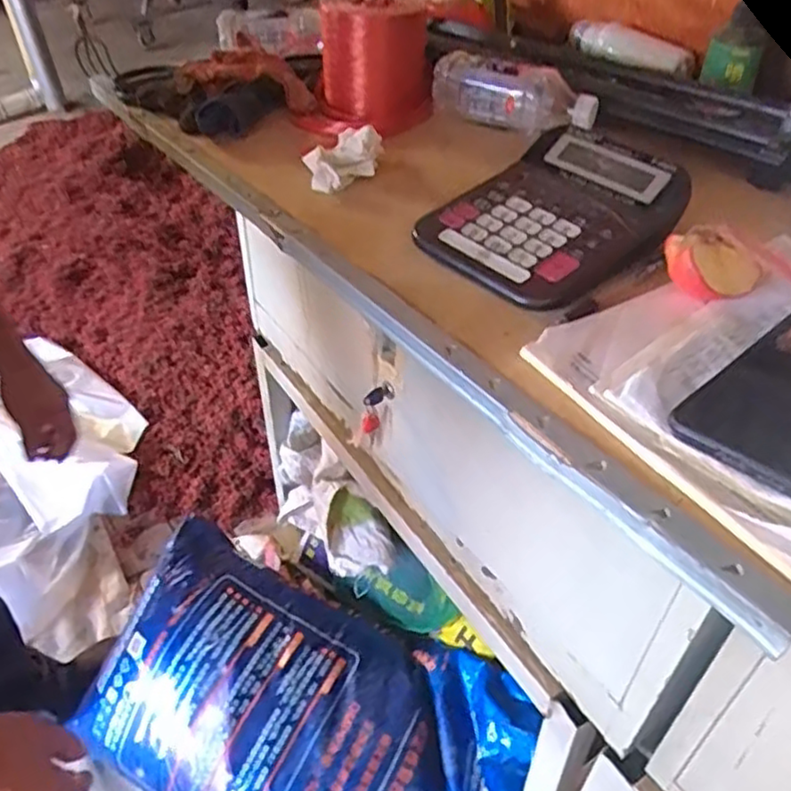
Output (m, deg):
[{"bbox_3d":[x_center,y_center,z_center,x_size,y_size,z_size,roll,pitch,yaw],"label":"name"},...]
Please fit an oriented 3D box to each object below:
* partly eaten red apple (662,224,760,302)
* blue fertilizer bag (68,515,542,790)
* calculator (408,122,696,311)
[{"bbox_3d":[0.205,-0.086,0.448,0.058,0.037,0.044,-25,46,-22],"label":"partly eaten red apple"},{"bbox_3d":[-0.134,0.536,1.118,0.818,0.190,0.408,17,46,21],"label":"blue fertilizer bag"},{"bbox_3d":[0.118,-0.135,0.504,0.176,0.042,0.146,-30,48,-26],"label":"calculator"}]

